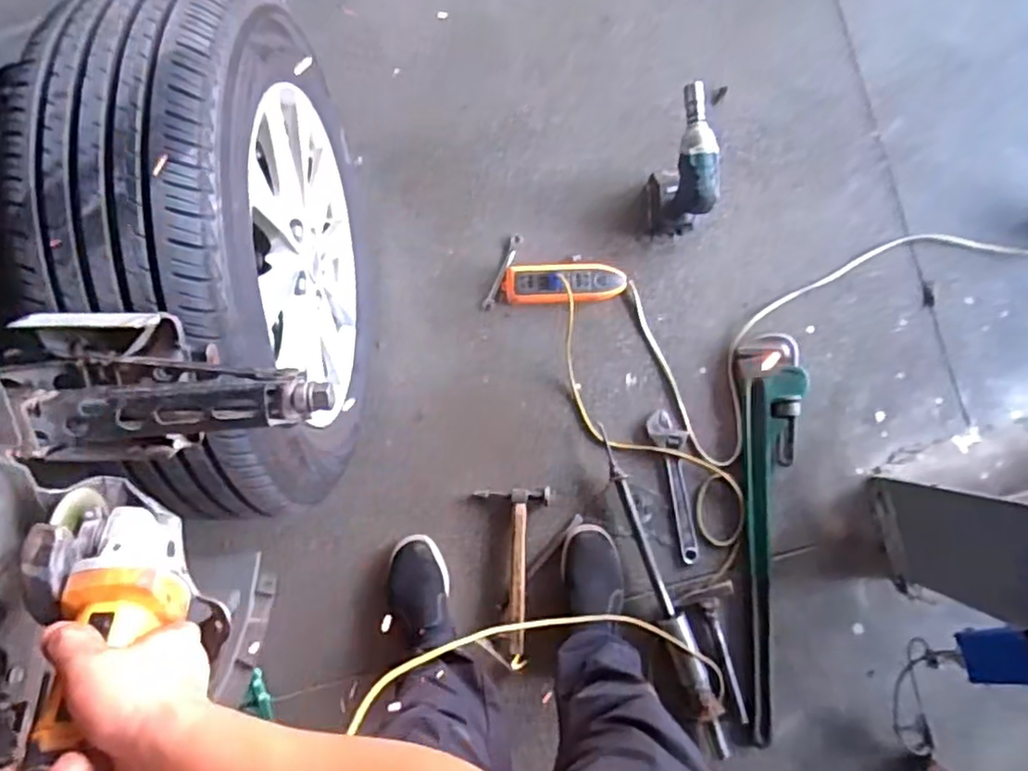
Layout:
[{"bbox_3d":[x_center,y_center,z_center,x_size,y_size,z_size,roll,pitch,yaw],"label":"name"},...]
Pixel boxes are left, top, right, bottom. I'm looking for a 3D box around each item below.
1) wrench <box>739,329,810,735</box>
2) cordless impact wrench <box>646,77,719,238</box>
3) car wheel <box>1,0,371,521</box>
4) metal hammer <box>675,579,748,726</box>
[{"bbox_3d":[0.498,0.282,1.199,0.114,0.071,0.755,-1,88,0],"label":"wrench"},{"bbox_3d":[0.288,-0.382,1.151,0.080,0.250,0.217,-12,88,0],"label":"cordless impact wrench"},{"bbox_3d":[-0.365,-0.159,0.869,0.213,0.557,0.625,-1,88,0],"label":"car wheel"},{"bbox_3d":[0.400,0.502,1.211,0.101,0.029,0.253,-20,88,-1],"label":"metal hammer"}]

